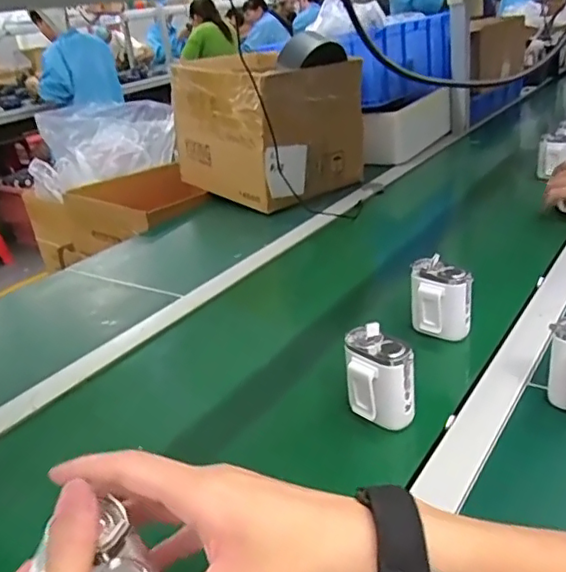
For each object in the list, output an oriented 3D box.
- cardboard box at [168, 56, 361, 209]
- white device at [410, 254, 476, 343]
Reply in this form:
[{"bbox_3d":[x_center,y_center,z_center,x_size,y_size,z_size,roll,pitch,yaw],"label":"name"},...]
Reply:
[{"bbox_3d":[-0.028,-0.358,1.295,0.290,0.257,0.358,-25,31,-32],"label":"cardboard box"},{"bbox_3d":[0.184,0.014,0.686,0.067,0.082,0.050,-2,27,12],"label":"white device"}]

